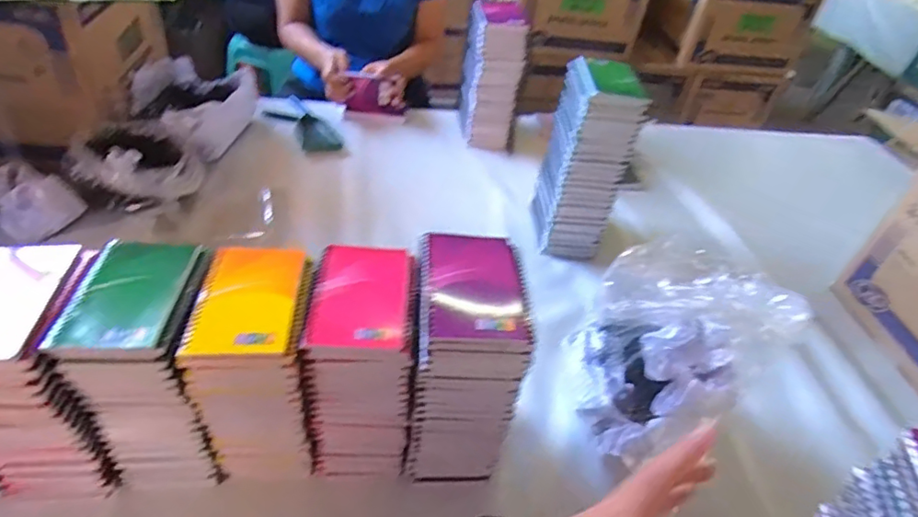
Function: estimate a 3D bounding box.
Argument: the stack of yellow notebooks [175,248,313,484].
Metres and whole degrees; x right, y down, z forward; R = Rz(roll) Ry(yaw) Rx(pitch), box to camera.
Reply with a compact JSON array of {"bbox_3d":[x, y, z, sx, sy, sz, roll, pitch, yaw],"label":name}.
[{"bbox_3d":[-0.190,0.107,0.544,0.097,0.197,0.129,4,40,-5],"label":"stack of yellow notebooks"}]

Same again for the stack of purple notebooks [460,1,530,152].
[{"bbox_3d":[0.063,-0.352,1.074,0.108,0.250,0.122,6,40,-2],"label":"stack of purple notebooks"}]

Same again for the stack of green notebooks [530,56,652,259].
[{"bbox_3d":[0.189,-0.149,0.855,0.103,0.266,0.128,3,41,-6],"label":"stack of green notebooks"}]

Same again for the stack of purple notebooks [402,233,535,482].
[{"bbox_3d":[-0.001,0.108,0.558,0.099,0.238,0.127,3,41,-5],"label":"stack of purple notebooks"}]

